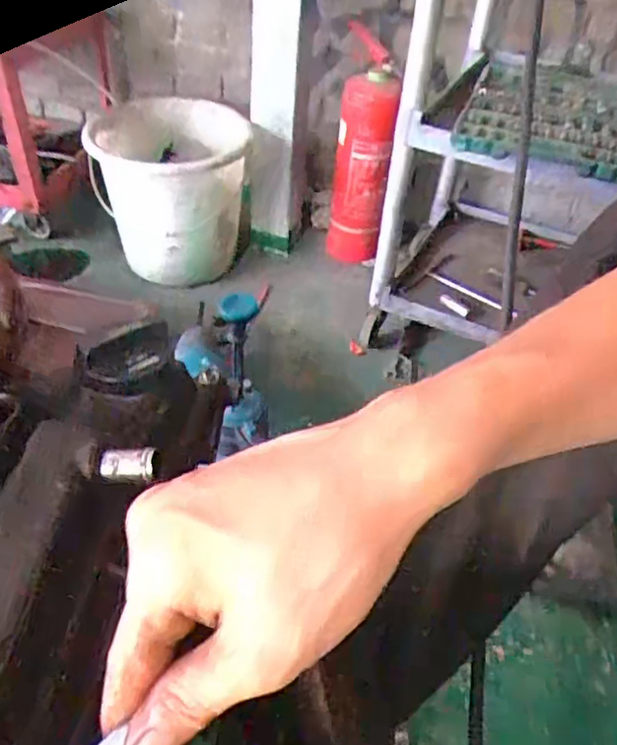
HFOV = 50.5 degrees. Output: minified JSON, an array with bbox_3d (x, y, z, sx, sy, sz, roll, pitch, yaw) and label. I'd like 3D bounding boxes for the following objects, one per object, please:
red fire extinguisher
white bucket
[{"bbox_3d":[0.125,-0.484,1.519,0.132,0.480,0.163,8,41,2],"label":"red fire extinguisher"},{"bbox_3d":[-0.285,-0.391,1.419,0.311,0.302,0.394,-2,42,-9],"label":"white bucket"}]

